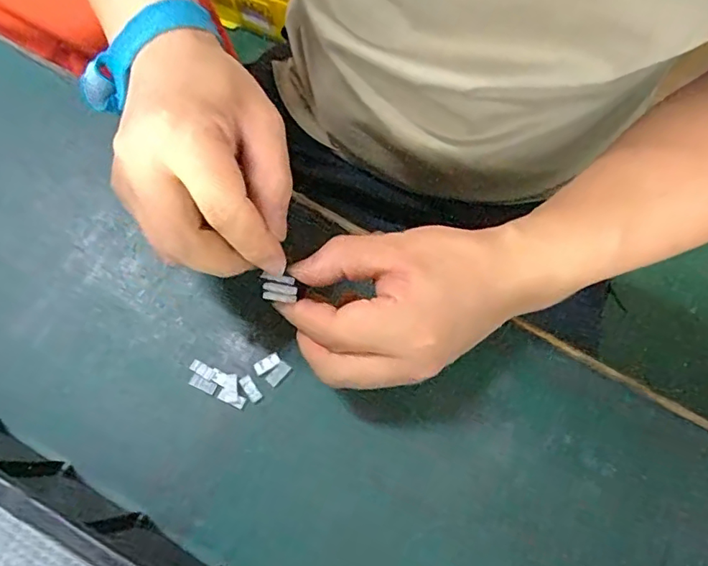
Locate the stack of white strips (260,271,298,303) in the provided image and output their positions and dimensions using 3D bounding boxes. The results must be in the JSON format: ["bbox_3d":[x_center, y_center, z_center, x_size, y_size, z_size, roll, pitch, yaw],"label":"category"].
[{"bbox_3d":[-0.039,0.002,0.269,0.019,0.004,0.013,6,71,4],"label":"stack of white strips"}]

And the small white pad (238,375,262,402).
[{"bbox_3d":[-0.061,0.062,0.305,0.007,0.004,0.016,-33,73,-9],"label":"small white pad"}]

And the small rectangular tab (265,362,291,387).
[{"bbox_3d":[-0.045,0.054,0.309,0.008,0.004,0.015,41,77,14],"label":"small rectangular tab"}]

